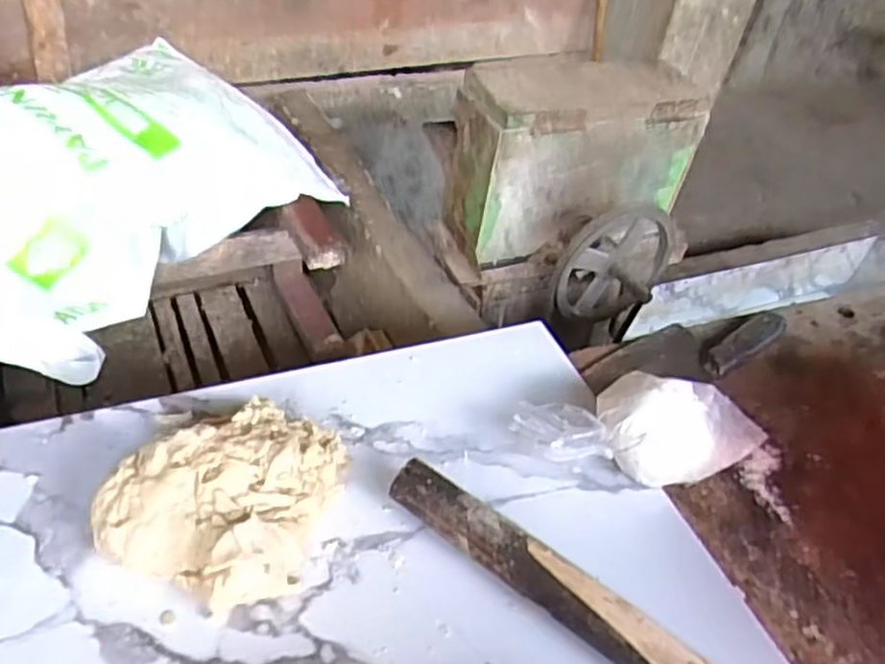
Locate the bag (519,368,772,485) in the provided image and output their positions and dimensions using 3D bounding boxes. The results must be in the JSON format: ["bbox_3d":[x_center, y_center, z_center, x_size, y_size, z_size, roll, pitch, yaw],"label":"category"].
[{"bbox_3d":[0.173,0.076,0.596,0.222,0.075,0.089,-7,44,-16],"label":"bag"}]

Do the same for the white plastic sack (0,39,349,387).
[{"bbox_3d":[-0.477,-0.186,0.993,0.392,0.203,0.683,29,44,18],"label":"white plastic sack"}]

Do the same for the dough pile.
[{"bbox_3d":[-0.143,0.106,0.512,0.136,0.060,0.156,21,44,14],"label":"dough pile"}]

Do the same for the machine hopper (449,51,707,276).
[{"bbox_3d":[0.192,-0.261,1.093,0.349,0.231,0.132,-9,45,-23],"label":"machine hopper"}]

